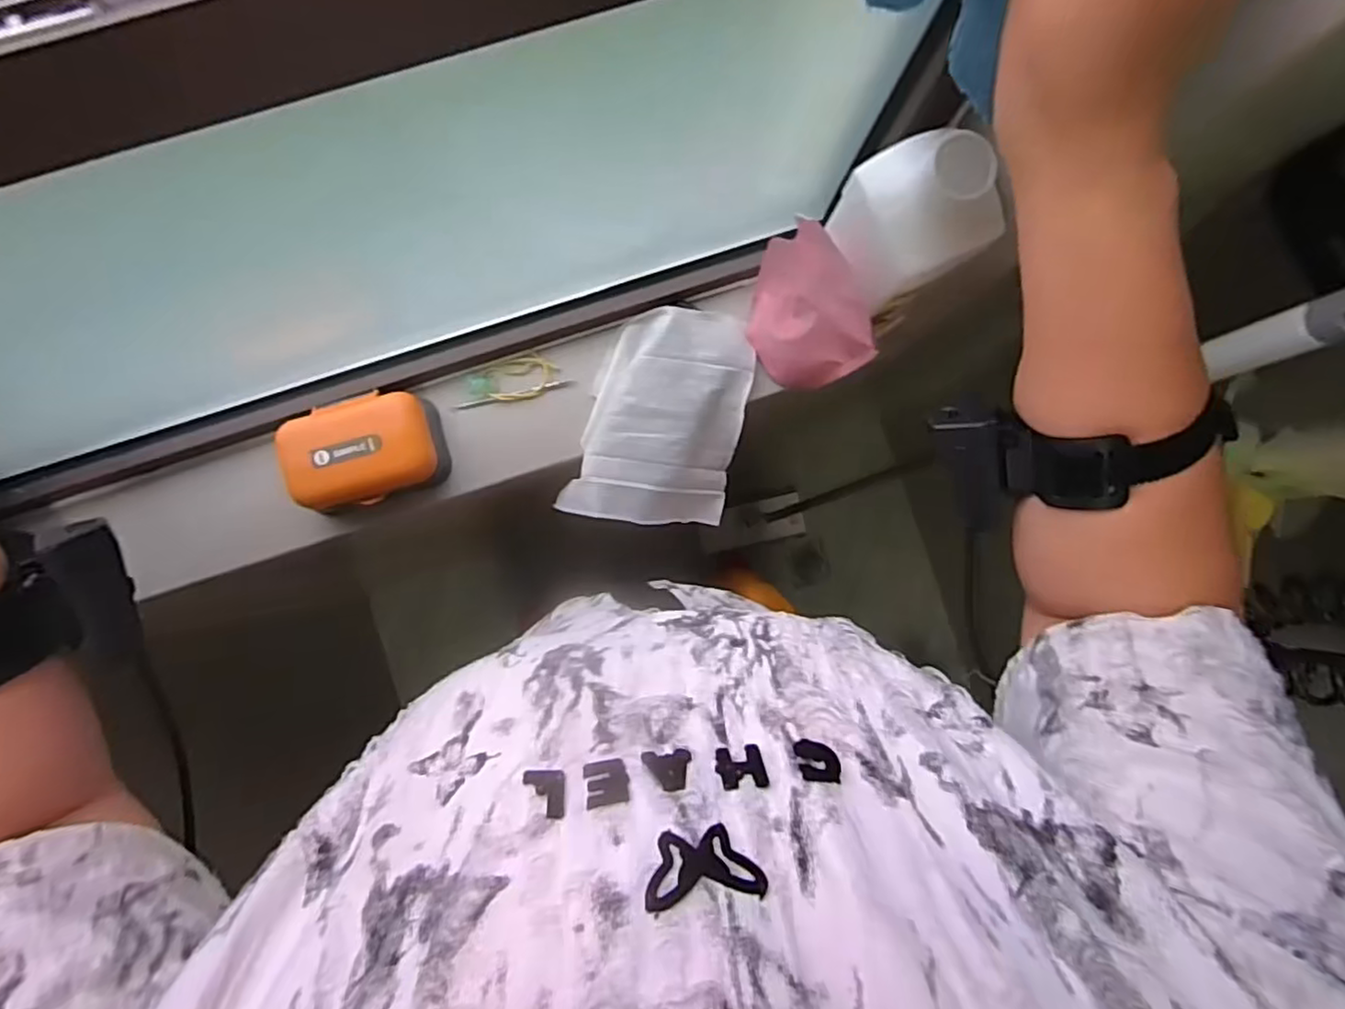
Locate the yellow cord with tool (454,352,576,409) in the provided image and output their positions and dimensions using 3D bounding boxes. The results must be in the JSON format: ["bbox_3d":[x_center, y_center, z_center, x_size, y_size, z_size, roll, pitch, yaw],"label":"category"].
[{"bbox_3d":[-0.144,-0.112,0.586,0.100,0.013,0.038,-13,87,-3],"label":"yellow cord with tool"}]

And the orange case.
[{"bbox_3d":[-0.260,-0.046,0.558,0.117,0.055,0.085,-14,88,-3],"label":"orange case"}]

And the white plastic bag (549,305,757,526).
[{"bbox_3d":[-0.010,-0.077,0.597,0.146,0.046,0.196,12,86,-2],"label":"white plastic bag"}]

